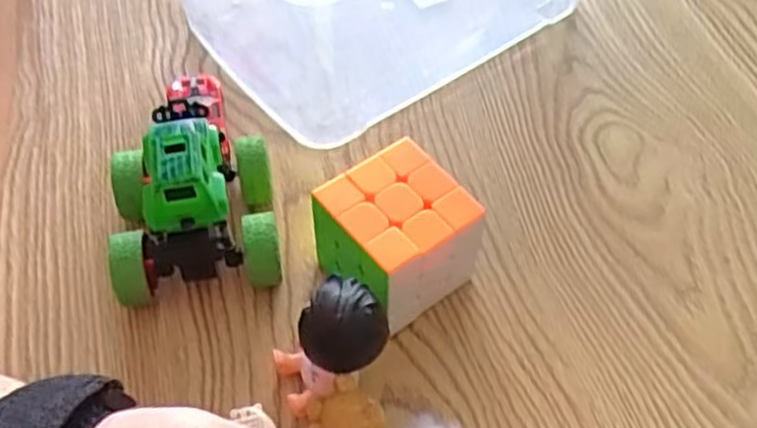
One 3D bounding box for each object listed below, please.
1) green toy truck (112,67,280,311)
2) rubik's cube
[{"bbox_3d":[-0.090,-0.014,0.367,0.074,0.073,0.087,-8,54,-7],"label":"green toy truck"},{"bbox_3d":[0.007,0.014,0.359,0.061,0.061,0.054,-30,59,-21],"label":"rubik's cube"}]

